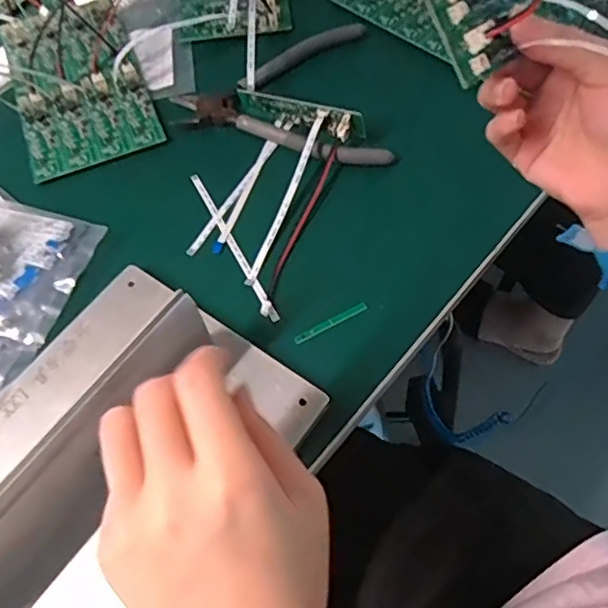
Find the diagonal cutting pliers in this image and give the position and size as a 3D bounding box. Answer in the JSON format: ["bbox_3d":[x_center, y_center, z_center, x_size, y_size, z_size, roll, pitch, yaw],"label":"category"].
[{"bbox_3d":[-0.001,-0.153,0.404,0.150,0.012,0.121,15,65,9],"label":"diagonal cutting pliers"}]

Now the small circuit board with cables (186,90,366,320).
[{"bbox_3d":[-0.029,-0.070,0.354,0.086,0.025,0.134,22,66,12],"label":"small circuit board with cables"}]

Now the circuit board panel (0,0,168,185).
[{"bbox_3d":[-0.163,-0.161,0.417,0.087,0.010,0.158,-21,65,-8],"label":"circuit board panel"}]

